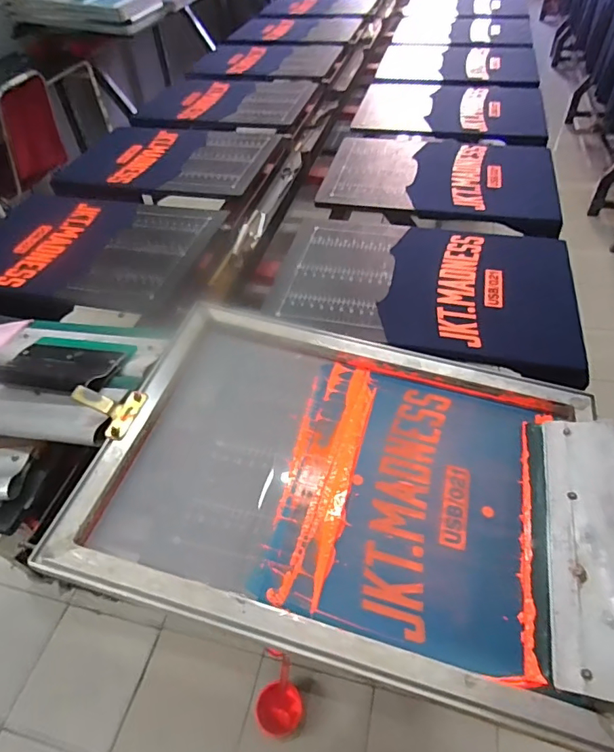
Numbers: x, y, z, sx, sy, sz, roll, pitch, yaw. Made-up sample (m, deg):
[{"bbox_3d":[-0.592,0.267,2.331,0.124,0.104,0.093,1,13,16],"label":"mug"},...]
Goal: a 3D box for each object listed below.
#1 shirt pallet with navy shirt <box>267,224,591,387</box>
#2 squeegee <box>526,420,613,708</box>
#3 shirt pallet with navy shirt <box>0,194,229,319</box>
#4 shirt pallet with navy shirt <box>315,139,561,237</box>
[{"bbox_3d":[0.242,-0.188,0.972,0.566,0.022,0.408,10,51,13],"label":"shirt pallet with navy shirt"},{"bbox_3d":[0.332,0.196,0.570,0.120,0.024,0.348,-7,45,29],"label":"squeegee"},{"bbox_3d":[-0.529,-0.295,1.113,0.571,0.024,0.442,9,51,12],"label":"shirt pallet with navy shirt"},{"bbox_3d":[0.348,-0.532,1.264,0.590,0.034,0.412,13,52,16],"label":"shirt pallet with navy shirt"}]

